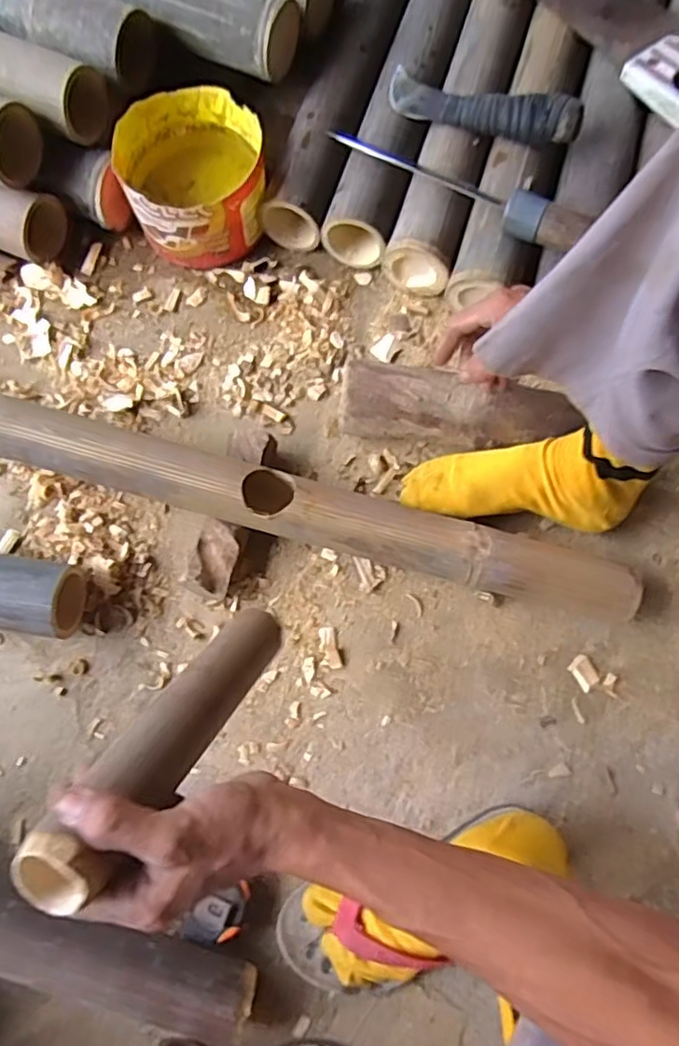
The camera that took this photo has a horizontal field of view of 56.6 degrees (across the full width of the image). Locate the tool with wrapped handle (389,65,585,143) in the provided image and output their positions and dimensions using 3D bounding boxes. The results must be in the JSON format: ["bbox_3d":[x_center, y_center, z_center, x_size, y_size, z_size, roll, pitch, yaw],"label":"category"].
[{"bbox_3d":[0.145,-0.435,0.658,0.212,0.032,0.047,24,75,20],"label":"tool with wrapped handle"}]

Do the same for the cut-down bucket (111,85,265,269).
[{"bbox_3d":[-0.154,-0.373,0.696,0.148,0.097,0.154,0,74,0],"label":"cut-down bucket"}]

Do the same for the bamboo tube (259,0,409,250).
[{"bbox_3d":[0.016,-0.547,0.754,0.086,0.078,0.484,16,75,4],"label":"bamboo tube"}]

